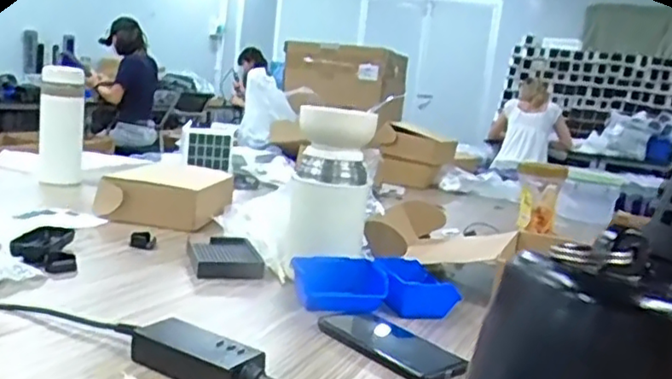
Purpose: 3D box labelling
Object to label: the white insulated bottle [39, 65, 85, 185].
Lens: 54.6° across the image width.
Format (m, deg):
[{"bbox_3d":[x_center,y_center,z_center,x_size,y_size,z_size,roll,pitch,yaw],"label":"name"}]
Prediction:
[{"bbox_3d":[-0.609,-0.132,1.454,0.093,0.270,0.078,2,10,-23],"label":"white insulated bottle"}]

